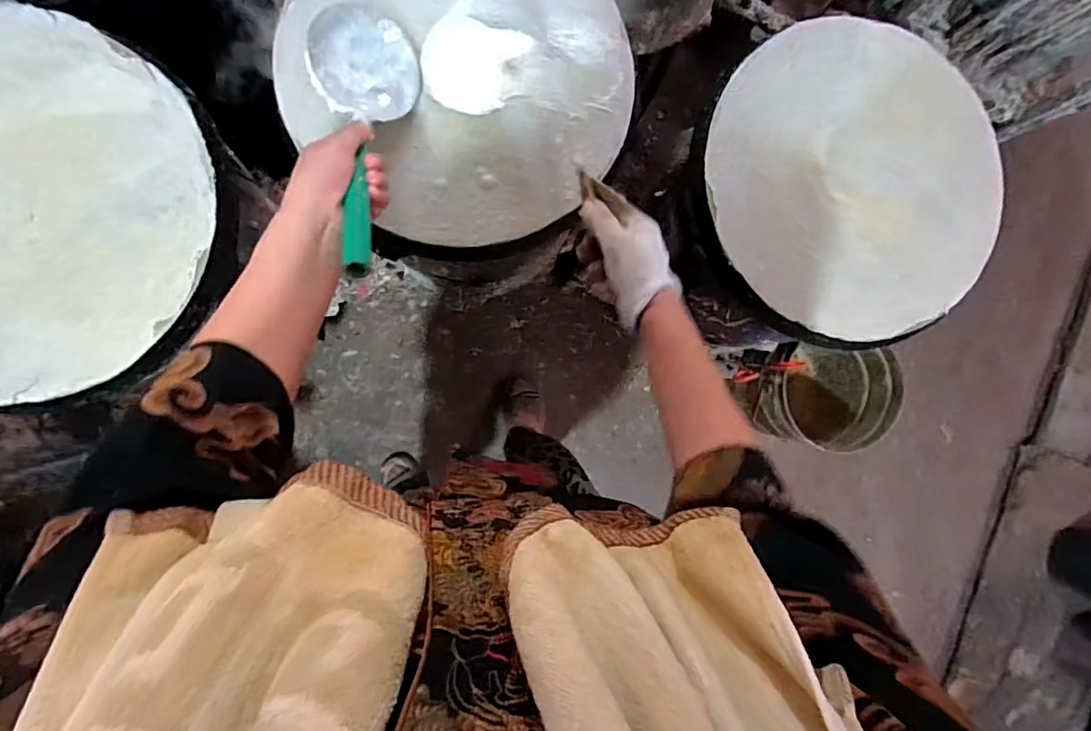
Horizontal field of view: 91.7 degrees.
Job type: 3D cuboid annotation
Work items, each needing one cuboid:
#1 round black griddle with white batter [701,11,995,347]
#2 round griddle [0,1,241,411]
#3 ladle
[{"bbox_3d":[0.378,-0.225,0.655,0.381,0.029,0.380,-24,93,-6],"label":"round black griddle with white batter"},{"bbox_3d":[-0.550,-0.171,0.544,0.452,0.049,0.403,15,88,-6],"label":"round griddle"},{"bbox_3d":[-0.171,-0.213,0.483,0.093,0.067,0.333,-4,58,-6],"label":"ladle"}]

